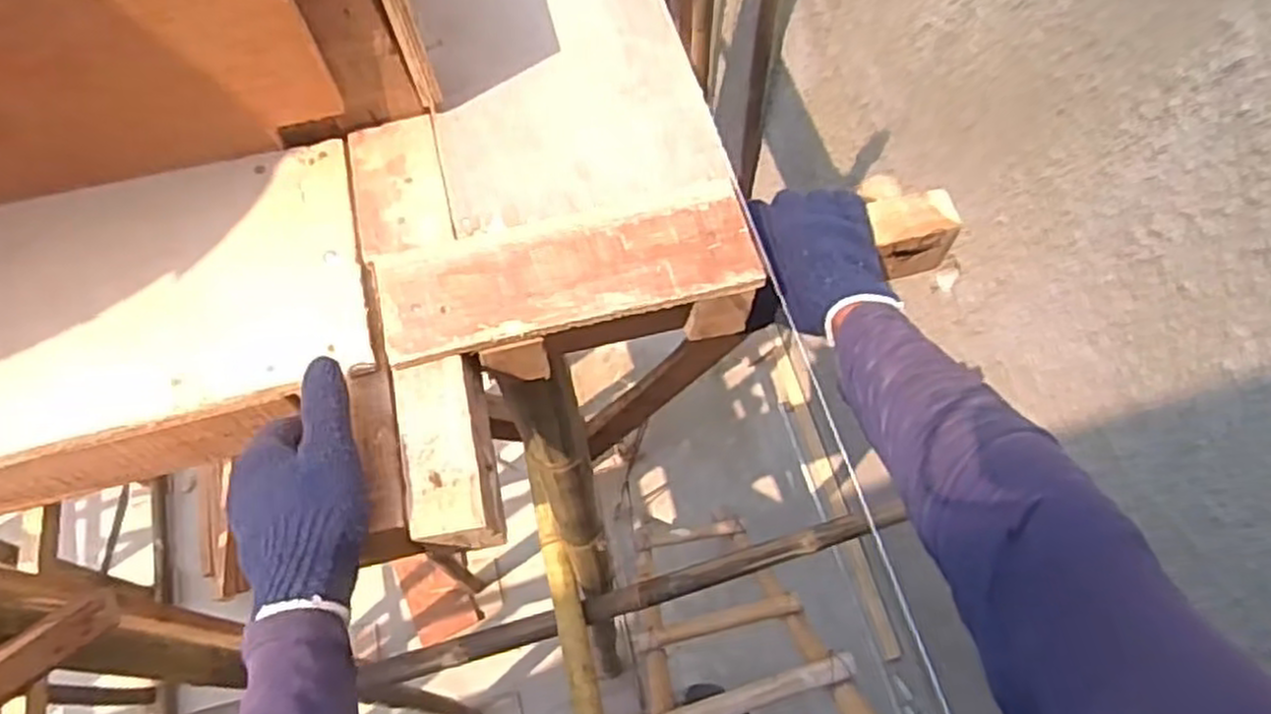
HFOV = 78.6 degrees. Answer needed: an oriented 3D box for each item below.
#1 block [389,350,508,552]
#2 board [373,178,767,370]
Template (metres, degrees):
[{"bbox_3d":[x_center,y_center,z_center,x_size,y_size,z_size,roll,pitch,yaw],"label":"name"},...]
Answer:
[{"bbox_3d":[-0.120,0.065,0.508,0.055,0.048,0.120,-12,65,-5],"label":"block"},{"bbox_3d":[-0.045,-0.061,0.534,0.254,0.012,0.088,-13,65,-6],"label":"board"}]

